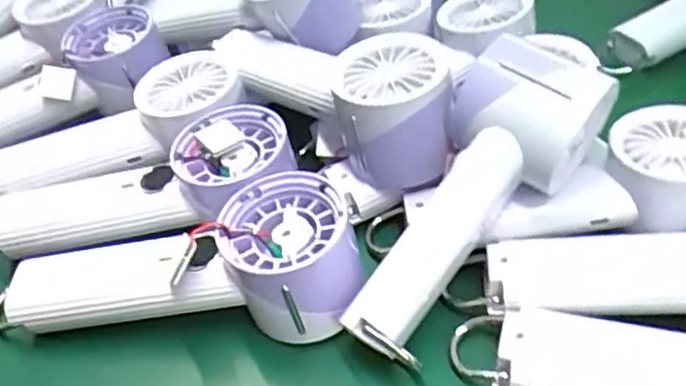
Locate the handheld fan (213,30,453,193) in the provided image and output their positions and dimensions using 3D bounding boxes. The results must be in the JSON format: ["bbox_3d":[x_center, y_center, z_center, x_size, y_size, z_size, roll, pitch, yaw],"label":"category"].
[{"bbox_3d":[0.003,-0.055,0.356,0.143,0.064,0.067,27,52,27],"label":"handheld fan"}]

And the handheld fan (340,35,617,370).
[{"bbox_3d":[0.058,0.001,0.302,0.065,0.055,0.168,33,82,31],"label":"handheld fan"}]

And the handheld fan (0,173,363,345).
[{"bbox_3d":[-0.084,0.042,0.317,0.193,0.062,0.063,-9,44,12],"label":"handheld fan"}]

